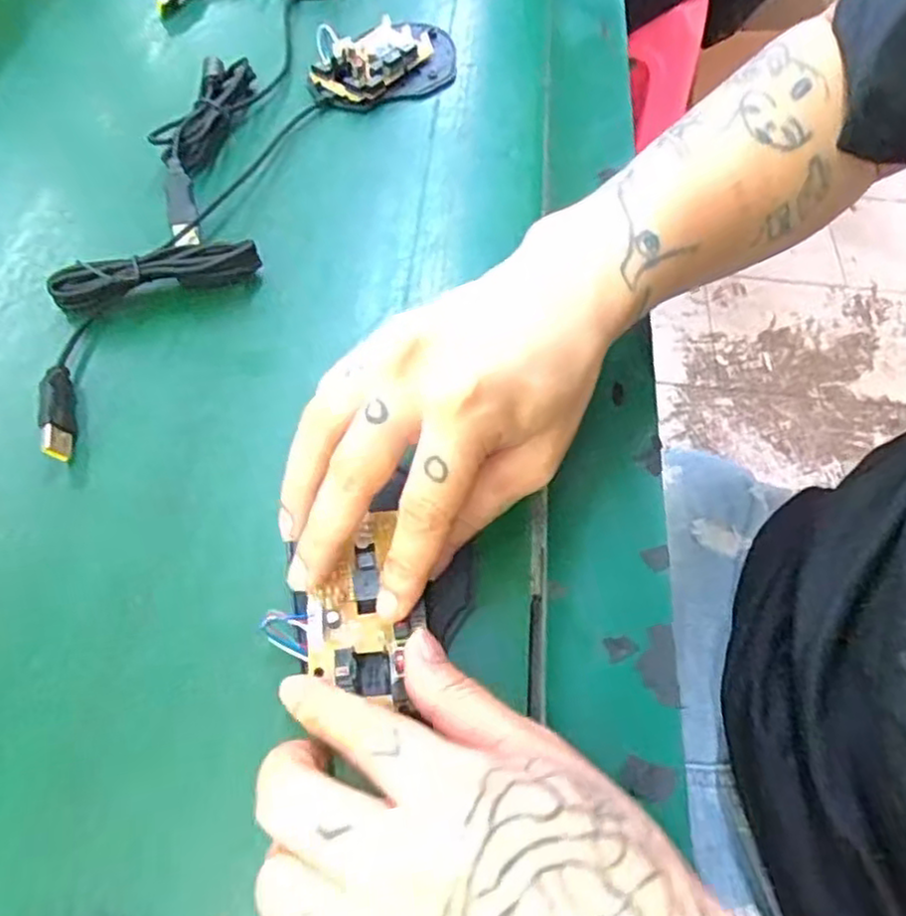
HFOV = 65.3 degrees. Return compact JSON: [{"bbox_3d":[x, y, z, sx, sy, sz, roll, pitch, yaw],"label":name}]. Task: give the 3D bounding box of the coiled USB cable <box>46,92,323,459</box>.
[{"bbox_3d":[-0.131,-0.111,0.365,0.067,0.021,0.255,28,61,14],"label":"coiled USB cable"}]

